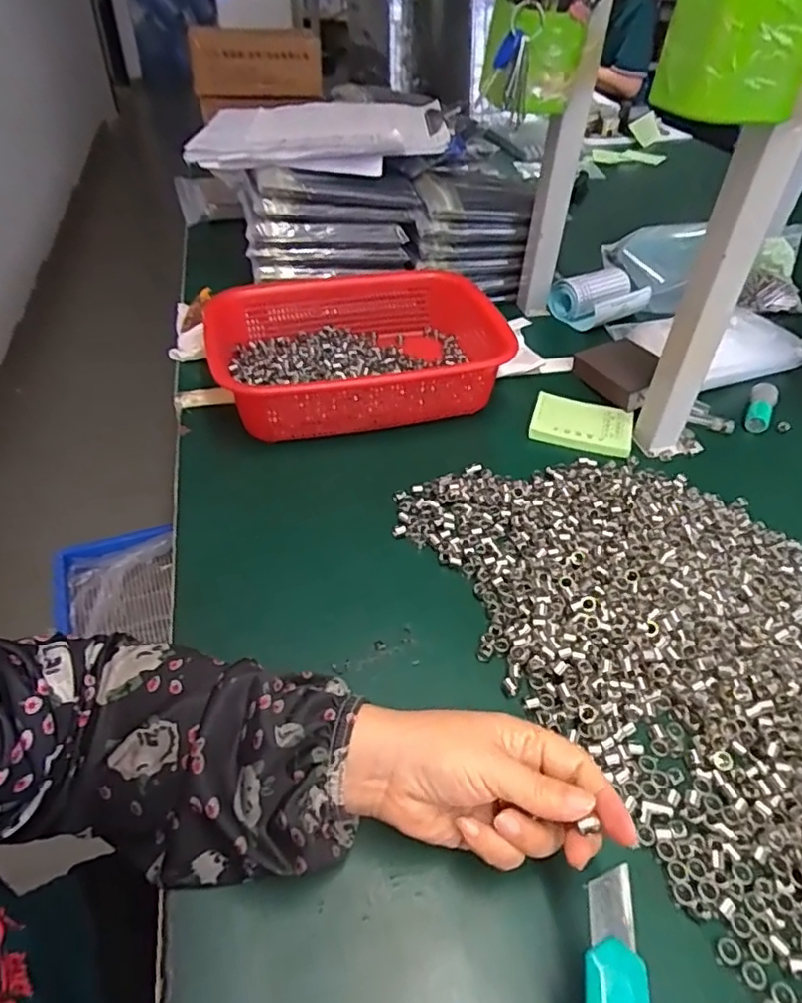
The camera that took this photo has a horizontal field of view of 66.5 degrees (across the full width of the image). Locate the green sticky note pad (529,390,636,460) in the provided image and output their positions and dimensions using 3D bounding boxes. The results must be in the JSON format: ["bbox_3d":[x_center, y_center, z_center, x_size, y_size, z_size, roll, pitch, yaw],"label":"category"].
[{"bbox_3d":[0.177,-0.077,0.598,0.095,0.013,0.069,14,44,11],"label":"green sticky note pad"}]

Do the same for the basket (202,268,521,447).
[{"bbox_3d":[-0.033,-0.150,0.620,0.304,0.072,0.208,-8,45,-12],"label":"basket"}]

